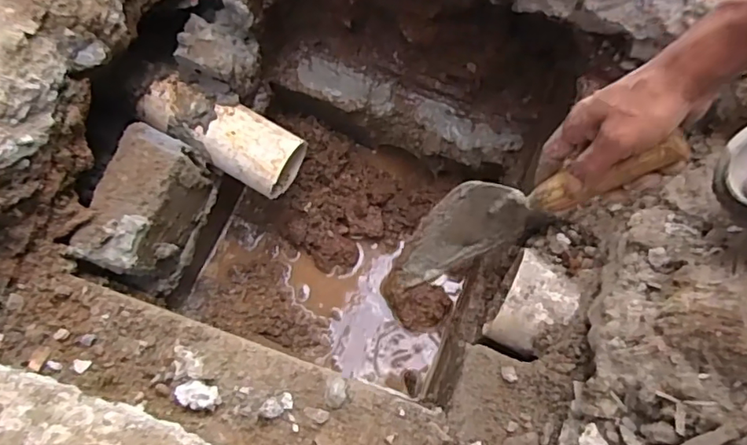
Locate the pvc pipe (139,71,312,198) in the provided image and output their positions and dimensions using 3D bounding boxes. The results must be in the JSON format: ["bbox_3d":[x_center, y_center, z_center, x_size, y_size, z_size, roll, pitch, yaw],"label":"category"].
[{"bbox_3d":[-0.199,-0.120,0.734,0.208,0.073,0.088,27,75,7],"label":"pvc pipe"}]

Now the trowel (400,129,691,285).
[{"bbox_3d":[0.135,-0.007,0.502,0.075,0.288,0.069,7,68,-42],"label":"trowel"}]

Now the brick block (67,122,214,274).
[{"bbox_3d":[-0.271,-0.019,0.678,0.080,0.140,0.175,19,74,5],"label":"brick block"}]

